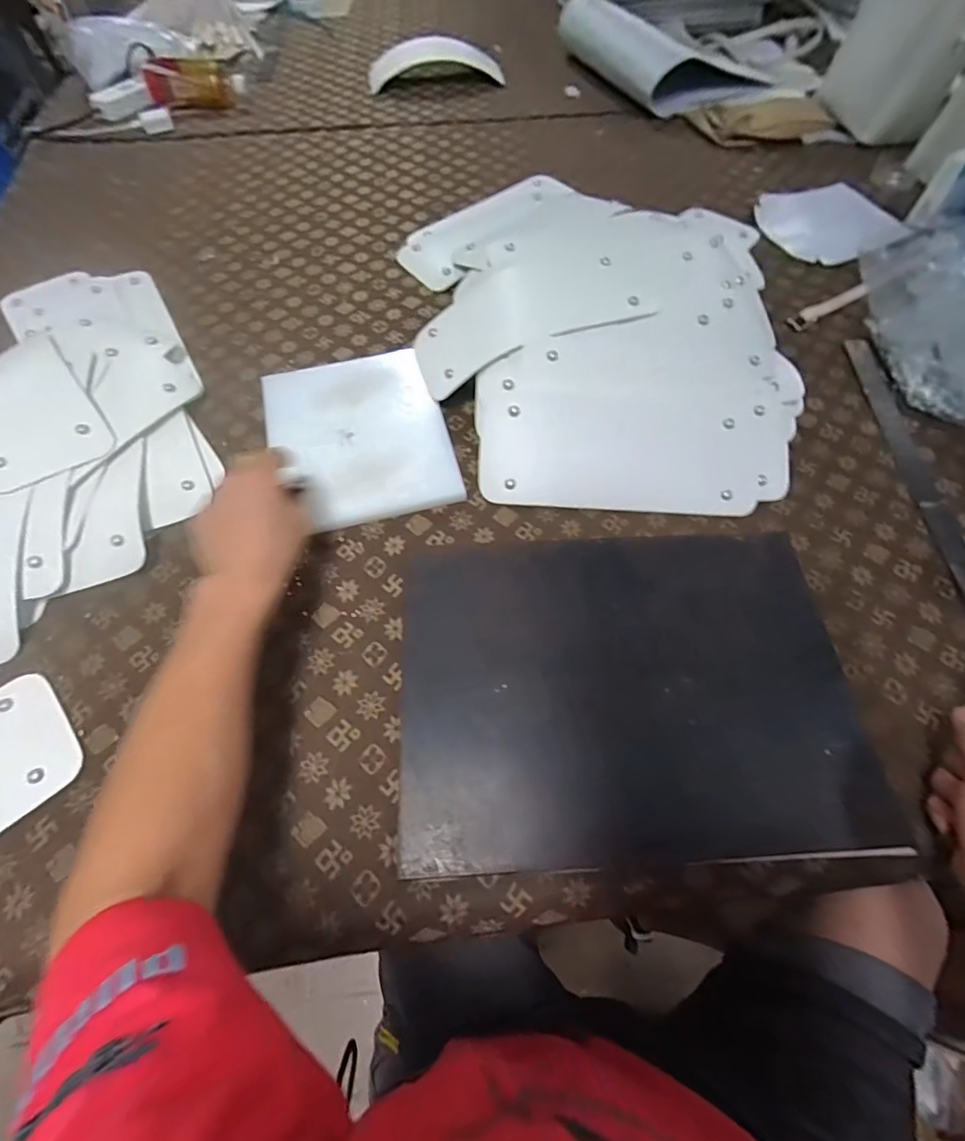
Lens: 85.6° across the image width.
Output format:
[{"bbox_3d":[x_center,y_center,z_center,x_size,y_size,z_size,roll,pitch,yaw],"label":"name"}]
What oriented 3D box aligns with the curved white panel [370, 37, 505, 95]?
[{"bbox_3d":[-0.100,-1.049,1.074,0.265,0.037,0.160,-6,63,-1],"label":"curved white panel"}]

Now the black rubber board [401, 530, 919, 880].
[{"bbox_3d":[0.129,0.097,0.471,0.399,0.010,0.296,-3,63,1],"label":"black rubber board"}]

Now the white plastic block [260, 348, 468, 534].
[{"bbox_3d":[-0.141,-0.156,0.594,0.192,0.022,0.226,-15,64,-5],"label":"white plastic block"}]

